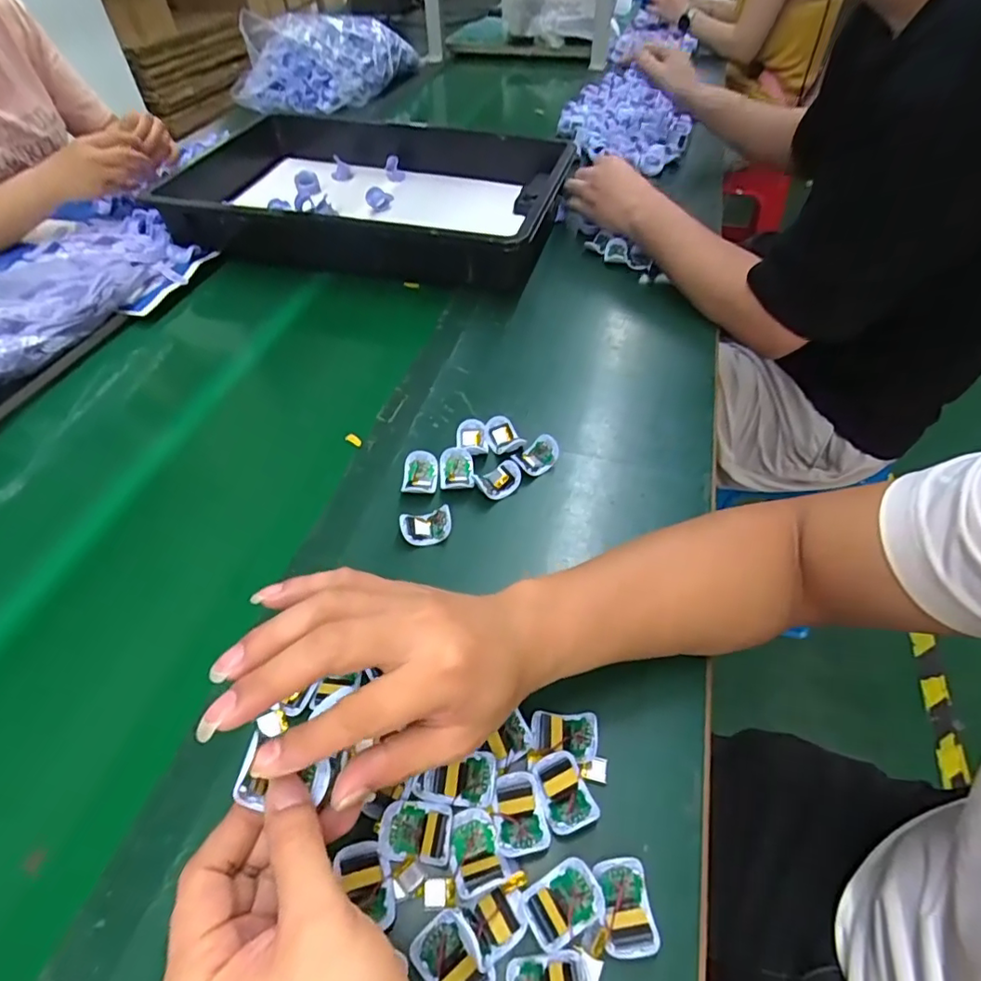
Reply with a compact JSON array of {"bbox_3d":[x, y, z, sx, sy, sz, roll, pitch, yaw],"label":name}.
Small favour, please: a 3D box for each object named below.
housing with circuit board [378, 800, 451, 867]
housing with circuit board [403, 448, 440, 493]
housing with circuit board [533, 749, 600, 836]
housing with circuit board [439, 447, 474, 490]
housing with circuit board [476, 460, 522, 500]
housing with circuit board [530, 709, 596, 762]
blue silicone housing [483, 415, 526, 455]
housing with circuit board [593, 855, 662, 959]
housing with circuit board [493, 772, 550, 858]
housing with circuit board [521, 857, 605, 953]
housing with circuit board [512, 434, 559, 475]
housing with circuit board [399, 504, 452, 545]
[{"bbox_3d":[-0.043,0.196,0.319,0.042,0.010,0.029,5,50,4],"label":"housing with circuit board"},{"bbox_3d":[-0.065,-0.016,0.504,0.031,0.016,0.040,1,50,1],"label":"housing with circuit board"},{"bbox_3d":[0.045,0.183,0.336,0.030,0.011,0.043,-16,52,-13],"label":"housing with circuit board"},{"bbox_3d":[-0.032,-0.020,0.510,0.030,0.015,0.040,-2,50,-2],"label":"housing with circuit board"},{"bbox_3d":[0.008,-0.011,0.506,0.041,0.013,0.032,-24,54,-19],"label":"housing with circuit board"},{"bbox_3d":[0.047,0.158,0.358,0.041,0.018,0.028,4,50,3],"label":"housing with circuit board"},{"bbox_3d":[0.012,-0.055,0.542,0.032,0.015,0.041,-13,51,-11],"label":"blue silicone housing"},{"bbox_3d":[0.073,0.227,0.301,0.027,0.016,0.043,-5,50,-5],"label":"housing with circuit board"},{"bbox_3d":[0.017,0.191,0.326,0.030,0.009,0.042,-10,51,-8],"label":"housing with circuit board"},{"bbox_3d":[0.039,0.224,0.300,0.040,0.008,0.031,-23,54,-18],"label":"housing with circuit board"},{"bbox_3d":[0.044,-0.033,0.523,0.044,0.019,0.029,-36,59,-26],"label":"housing with circuit board"},{"bbox_3d":[-0.055,0.029,0.470,0.043,0.013,0.030,-7,51,-6],"label":"housing with circuit board"}]

